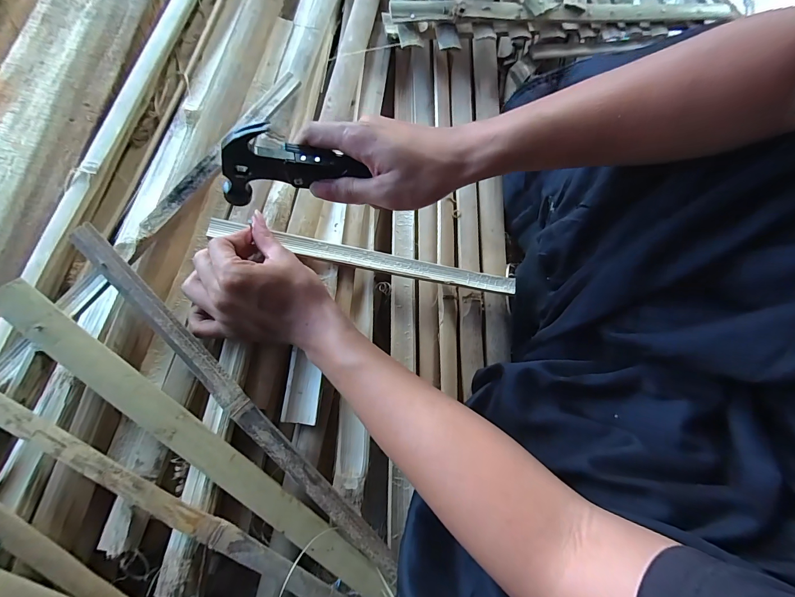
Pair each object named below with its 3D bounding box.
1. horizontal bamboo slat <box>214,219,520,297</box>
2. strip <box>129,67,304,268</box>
[{"bbox_3d":[-0.022,-0.041,0.373,0.324,0.010,0.022,10,73,-13],"label":"horizontal bamboo slat"},{"bbox_3d":[-0.170,-0.137,0.335,0.016,0.007,0.238,38,73,-17],"label":"strip"}]

